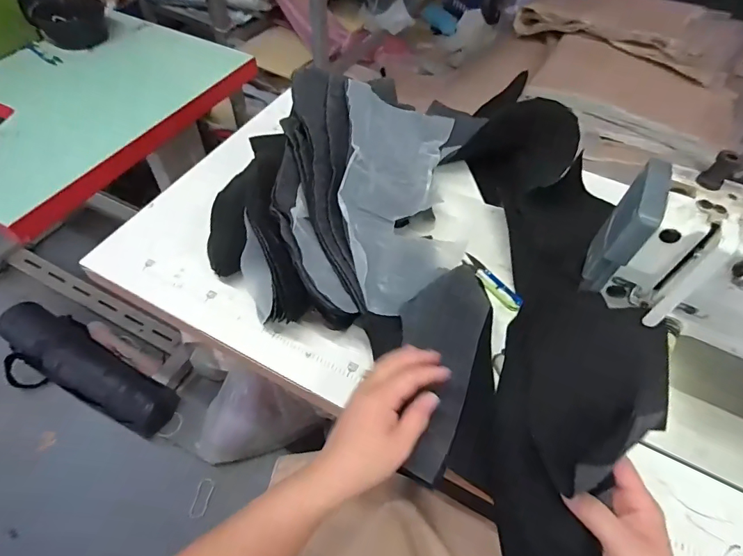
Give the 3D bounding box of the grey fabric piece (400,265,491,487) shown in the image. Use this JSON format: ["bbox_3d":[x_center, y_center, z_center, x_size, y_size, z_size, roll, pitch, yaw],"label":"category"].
[{"bbox_3d":[0.062,0.083,0.425,0.082,0.024,0.210,22,63,-1],"label":"grey fabric piece"}]

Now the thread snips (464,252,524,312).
[{"bbox_3d":[0.158,0.005,0.561,0.023,0.006,0.099,-31,61,-23],"label":"thread snips"}]

